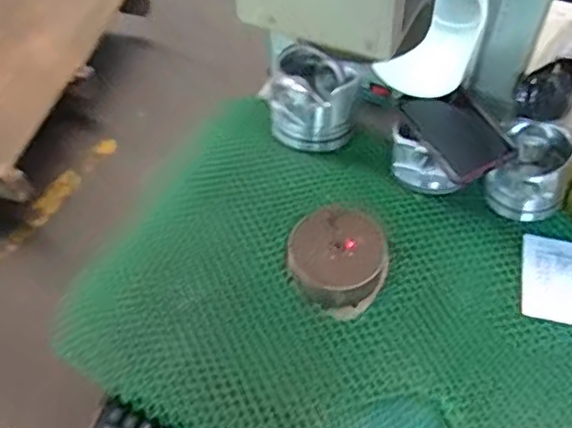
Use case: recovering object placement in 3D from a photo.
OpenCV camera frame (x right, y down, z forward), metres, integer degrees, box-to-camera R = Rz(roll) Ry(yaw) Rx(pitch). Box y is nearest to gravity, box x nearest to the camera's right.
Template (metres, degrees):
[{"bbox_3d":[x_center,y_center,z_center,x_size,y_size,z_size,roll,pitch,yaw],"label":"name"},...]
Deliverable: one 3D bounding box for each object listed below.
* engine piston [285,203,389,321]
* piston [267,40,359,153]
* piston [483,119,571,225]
[{"bbox_3d":[0.057,0.047,0.650,0.106,0.048,0.106,-1,57,2],"label":"engine piston"},{"bbox_3d":[0.035,-0.148,0.786,0.109,0.099,0.100,3,46,4],"label":"piston"},{"bbox_3d":[0.279,-0.046,0.699,0.079,0.093,0.075,22,50,21],"label":"piston"}]

